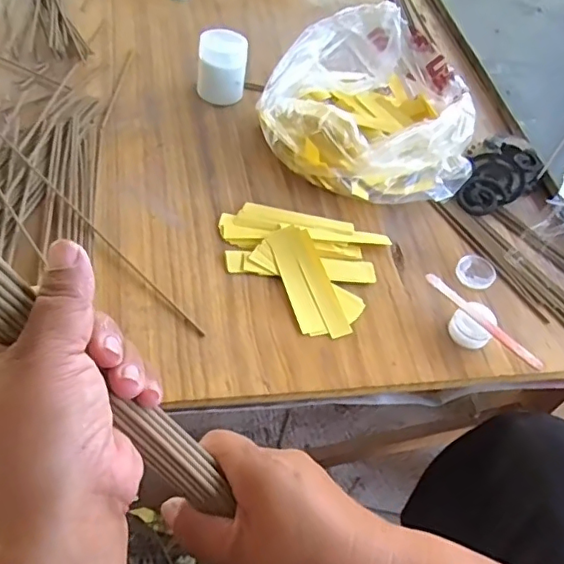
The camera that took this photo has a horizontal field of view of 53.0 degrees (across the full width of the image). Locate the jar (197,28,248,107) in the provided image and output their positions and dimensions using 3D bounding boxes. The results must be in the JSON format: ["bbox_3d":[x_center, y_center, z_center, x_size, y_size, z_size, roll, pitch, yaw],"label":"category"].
[{"bbox_3d":[-0.071,-0.250,0.665,0.057,0.070,0.049,3,52,-9],"label":"jar"}]

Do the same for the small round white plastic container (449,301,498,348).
[{"bbox_3d":[0.172,0.040,0.508,0.032,0.028,0.035,5,52,-6],"label":"small round white plastic container"}]

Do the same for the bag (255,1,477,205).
[{"bbox_3d":[0.106,-0.189,0.630,0.232,0.095,0.218,28,53,11],"label":"bag"}]

